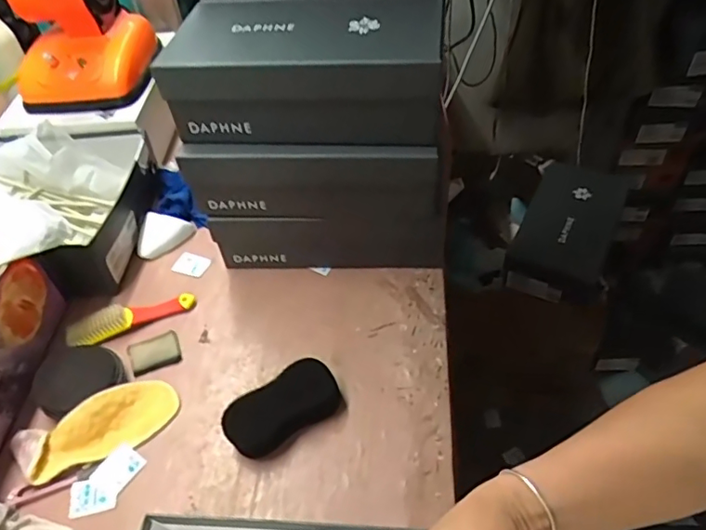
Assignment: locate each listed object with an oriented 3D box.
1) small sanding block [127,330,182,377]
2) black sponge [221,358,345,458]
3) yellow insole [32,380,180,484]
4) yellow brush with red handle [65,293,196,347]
[{"bbox_3d":[-0.244,0.108,0.682,0.058,0.008,0.046,-22,50,-14],"label":"small sanding block"},{"bbox_3d":[-0.077,0.155,0.607,0.127,0.035,0.061,-26,51,-18],"label":"black sponge"},{"bbox_3d":[-0.270,0.177,0.606,0.153,0.030,0.063,-28,52,-20],"label":"yellow insole"},{"bbox_3d":[-0.283,0.065,0.707,0.155,0.024,0.035,-21,50,-14],"label":"yellow brush with red handle"}]

